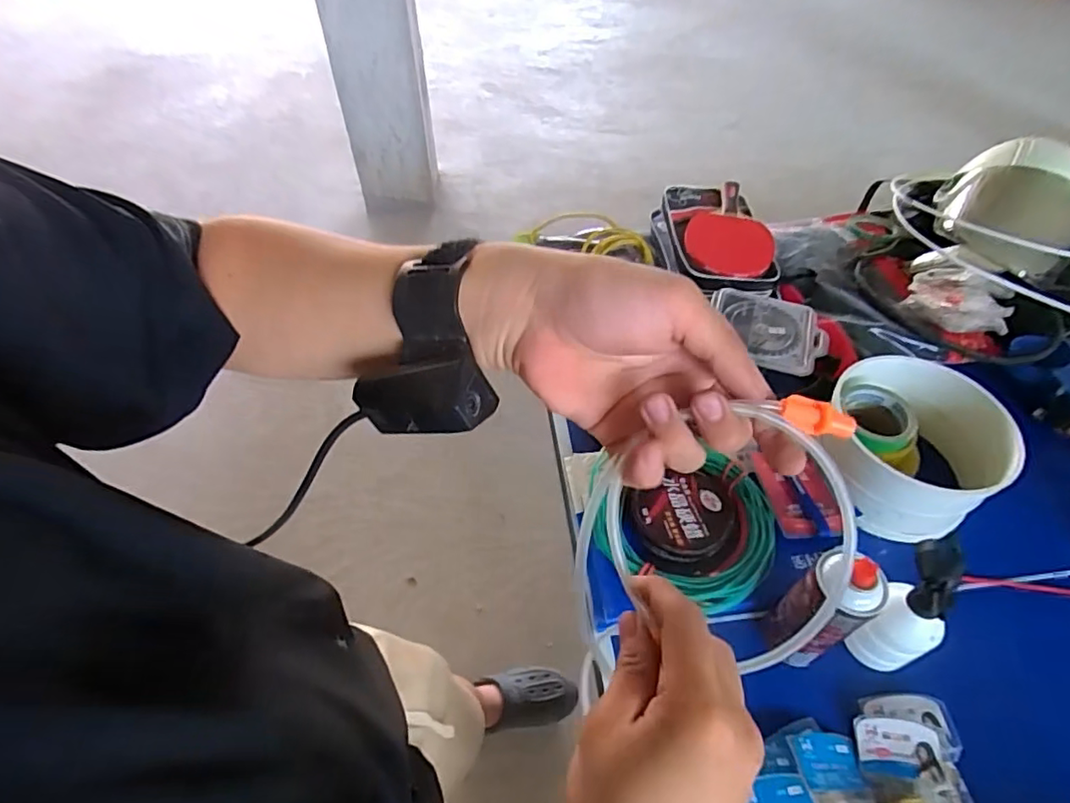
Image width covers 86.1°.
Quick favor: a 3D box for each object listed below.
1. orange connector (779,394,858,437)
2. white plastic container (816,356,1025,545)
[{"bbox_3d":[0.135,0.008,0.272,0.038,0.009,0.015,17,51,-3],"label":"orange connector"},{"bbox_3d":[0.473,0.057,0.738,0.206,0.116,0.202,0,51,0],"label":"white plastic container"}]

